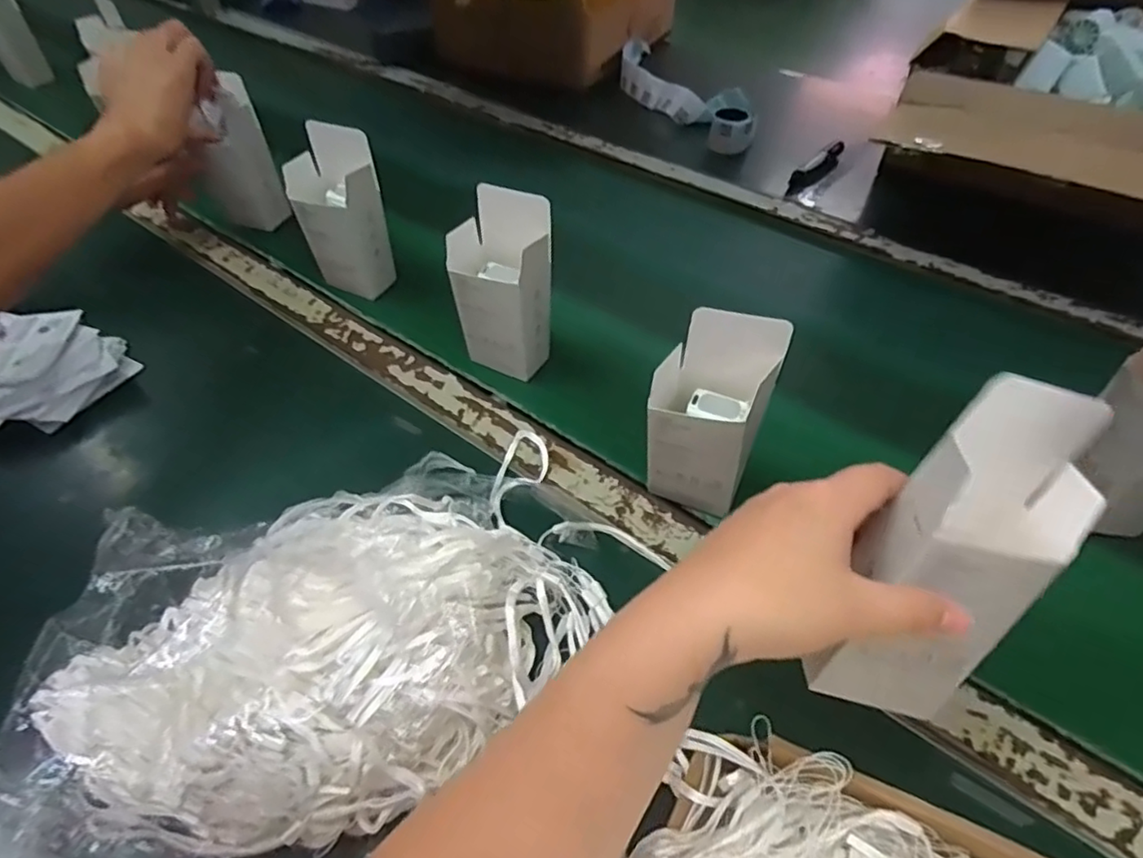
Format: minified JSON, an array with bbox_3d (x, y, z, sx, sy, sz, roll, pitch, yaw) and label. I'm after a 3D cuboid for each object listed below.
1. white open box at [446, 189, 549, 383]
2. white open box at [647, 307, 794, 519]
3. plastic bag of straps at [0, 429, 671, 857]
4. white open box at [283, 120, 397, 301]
[{"bbox_3d":[-0.056,-0.115,0.523,0.066,0.146,0.047,23,53,20],"label":"white open box"},{"bbox_3d":[0.091,-0.007,0.427,0.067,0.146,0.047,19,52,17],"label":"white open box"},{"bbox_3d":[-0.154,0.107,0.381,0.330,0.068,0.232,-12,49,-9],"label":"plastic bag of straps"},{"bbox_3d":[-0.219,-0.203,0.605,0.071,0.140,0.053,21,52,18],"label":"white open box"}]

